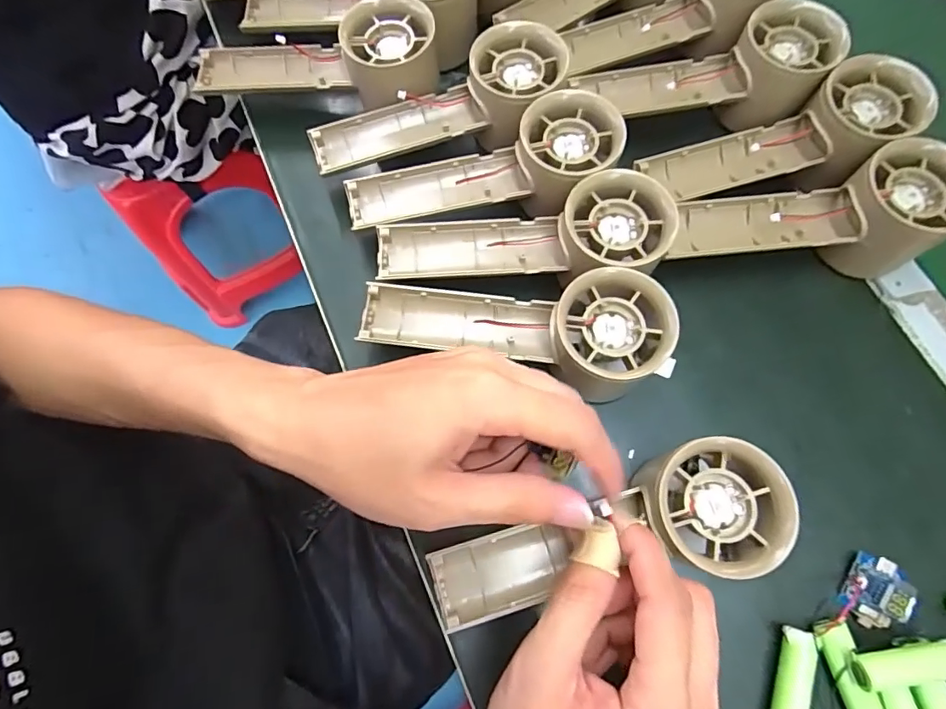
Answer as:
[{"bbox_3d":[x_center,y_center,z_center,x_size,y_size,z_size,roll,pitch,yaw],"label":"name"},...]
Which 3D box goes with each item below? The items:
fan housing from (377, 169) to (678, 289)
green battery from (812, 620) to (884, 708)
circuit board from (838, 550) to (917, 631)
[{"bbox_3d":[0.024,-0.059,0.264,0.151,0.035,0.053,-7,72,-1],"label":"fan housing"},{"bbox_3d":[0.172,0.150,0.230,0.015,0.017,0.050,-16,72,-3],"label":"green battery"},{"bbox_3d":[0.195,0.115,0.241,0.027,0.004,0.032,25,82,33],"label":"circuit board"}]

